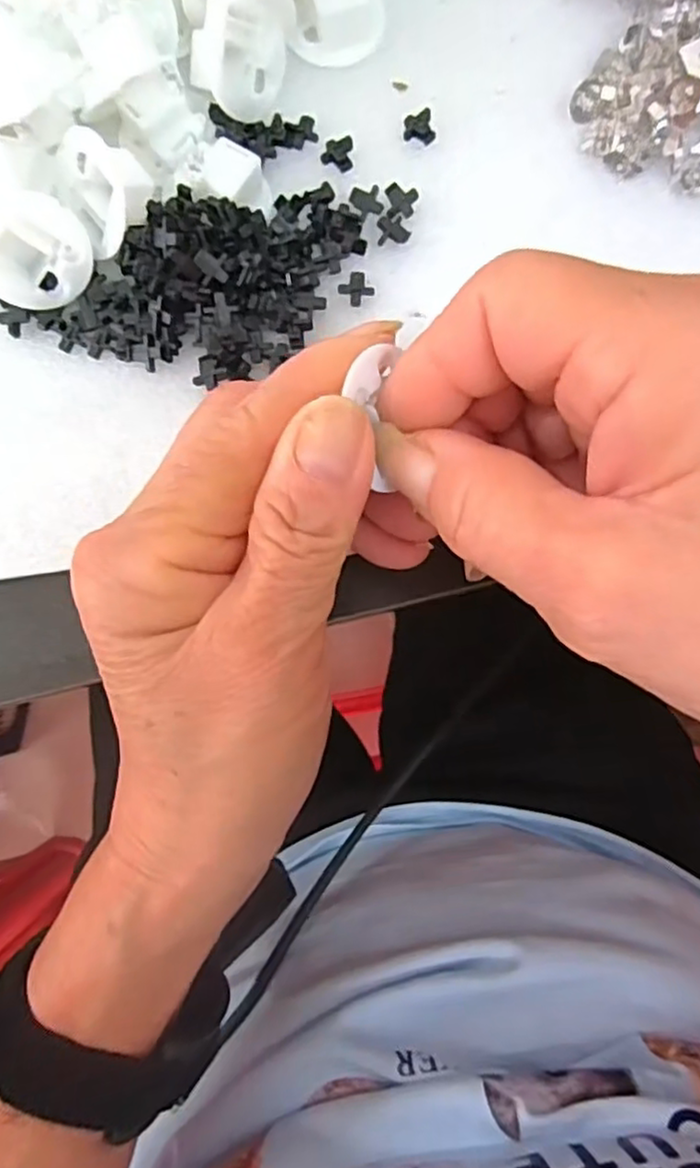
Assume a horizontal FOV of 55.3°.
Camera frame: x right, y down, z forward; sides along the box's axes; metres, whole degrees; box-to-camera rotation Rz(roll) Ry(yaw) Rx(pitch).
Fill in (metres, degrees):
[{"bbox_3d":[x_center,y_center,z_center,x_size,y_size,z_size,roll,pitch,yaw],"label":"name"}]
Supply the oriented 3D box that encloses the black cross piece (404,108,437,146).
[{"bbox_3d":[0.022,-0.144,0.210,0.010,0.004,0.010,0,85,0],"label":"black cross piece"}]

